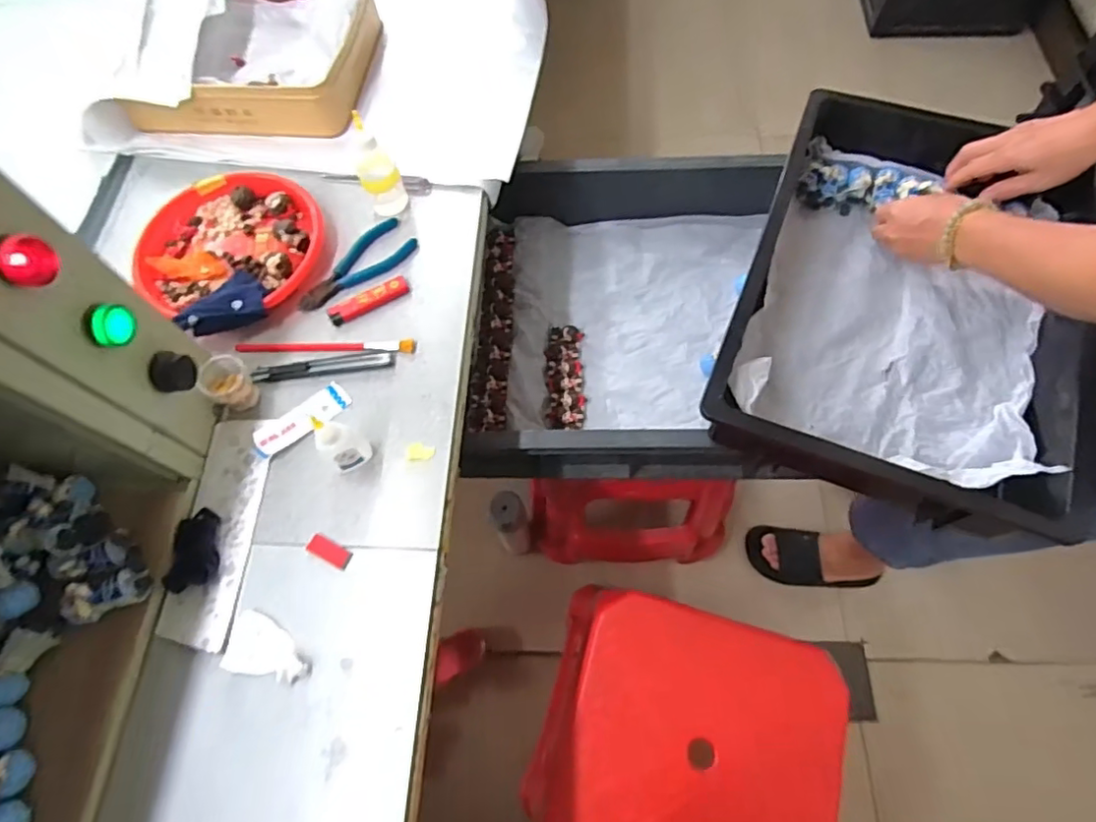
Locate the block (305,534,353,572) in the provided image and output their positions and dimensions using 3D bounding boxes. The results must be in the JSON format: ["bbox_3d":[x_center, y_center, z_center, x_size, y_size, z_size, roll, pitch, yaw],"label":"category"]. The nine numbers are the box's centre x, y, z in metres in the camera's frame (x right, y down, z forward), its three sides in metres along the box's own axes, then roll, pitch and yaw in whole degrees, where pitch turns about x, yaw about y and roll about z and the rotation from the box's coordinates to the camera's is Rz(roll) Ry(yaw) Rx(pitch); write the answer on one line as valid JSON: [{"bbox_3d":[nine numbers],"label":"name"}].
[{"bbox_3d":[-0.168,0.109,0.458,0.033,0.009,0.016,23,69,12],"label":"block"}]

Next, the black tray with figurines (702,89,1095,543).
[{"bbox_3d":[0.388,-0.123,0.620,0.343,0.088,0.468,20,69,12],"label":"black tray with figurines"}]

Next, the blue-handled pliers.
[{"bbox_3d":[-0.185,-0.139,0.565,0.056,0.008,0.125,40,74,18],"label":"blue-handled pliers"}]

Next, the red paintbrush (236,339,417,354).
[{"bbox_3d":[-0.197,-0.059,0.532,0.154,0.013,0.014,-2,66,2],"label":"red paintbrush"}]

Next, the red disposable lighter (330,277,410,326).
[{"bbox_3d":[-0.165,-0.103,0.549,0.077,0.012,0.017,-34,69,-11],"label":"red disposable lighter"}]

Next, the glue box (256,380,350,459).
[{"bbox_3d":[-0.210,0.008,0.503,0.083,0.009,0.031,-40,70,-14],"label":"glue box"}]

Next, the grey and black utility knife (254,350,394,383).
[{"bbox_3d":[-0.197,-0.041,0.522,0.119,0.013,0.016,-10,66,-1],"label":"grey and black utility knife"}]

